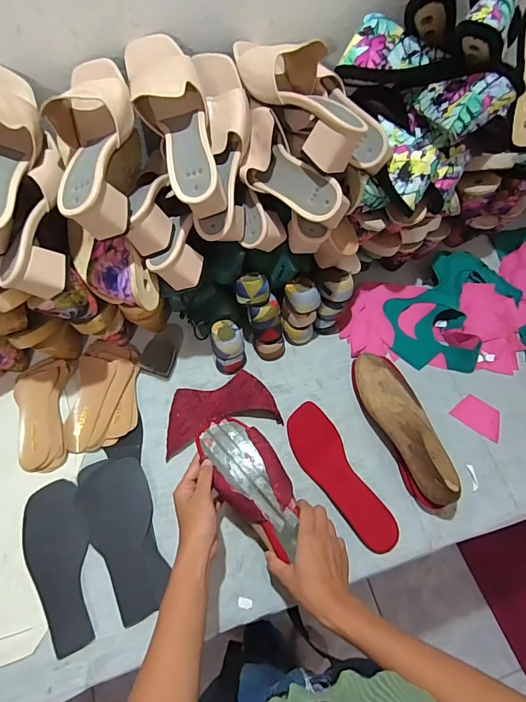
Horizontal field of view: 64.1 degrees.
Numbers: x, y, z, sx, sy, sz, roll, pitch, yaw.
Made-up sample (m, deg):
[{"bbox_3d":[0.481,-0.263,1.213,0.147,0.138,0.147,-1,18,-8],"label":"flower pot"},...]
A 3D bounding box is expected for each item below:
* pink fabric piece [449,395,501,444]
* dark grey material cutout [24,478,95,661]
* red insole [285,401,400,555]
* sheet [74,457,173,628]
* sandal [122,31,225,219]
[{"bbox_3d":[0.358,0.107,0.697,0.080,0.008,0.054,32,68,14],"label":"pink fabric piece"},{"bbox_3d":[-0.282,0.294,0.586,0.079,0.007,0.215,-19,64,-15],"label":"dark grey material cutout"},{"bbox_3d":[0.115,0.192,0.639,0.073,0.009,0.233,-31,70,-6],"label":"red insole"},{"bbox_3d":[-0.203,0.263,0.606,0.102,0.008,0.220,-20,63,-12],"label":"sheet"},{"bbox_3d":[-0.108,-0.291,0.528,0.085,0.088,0.233,-18,82,-9],"label":"sandal"}]

